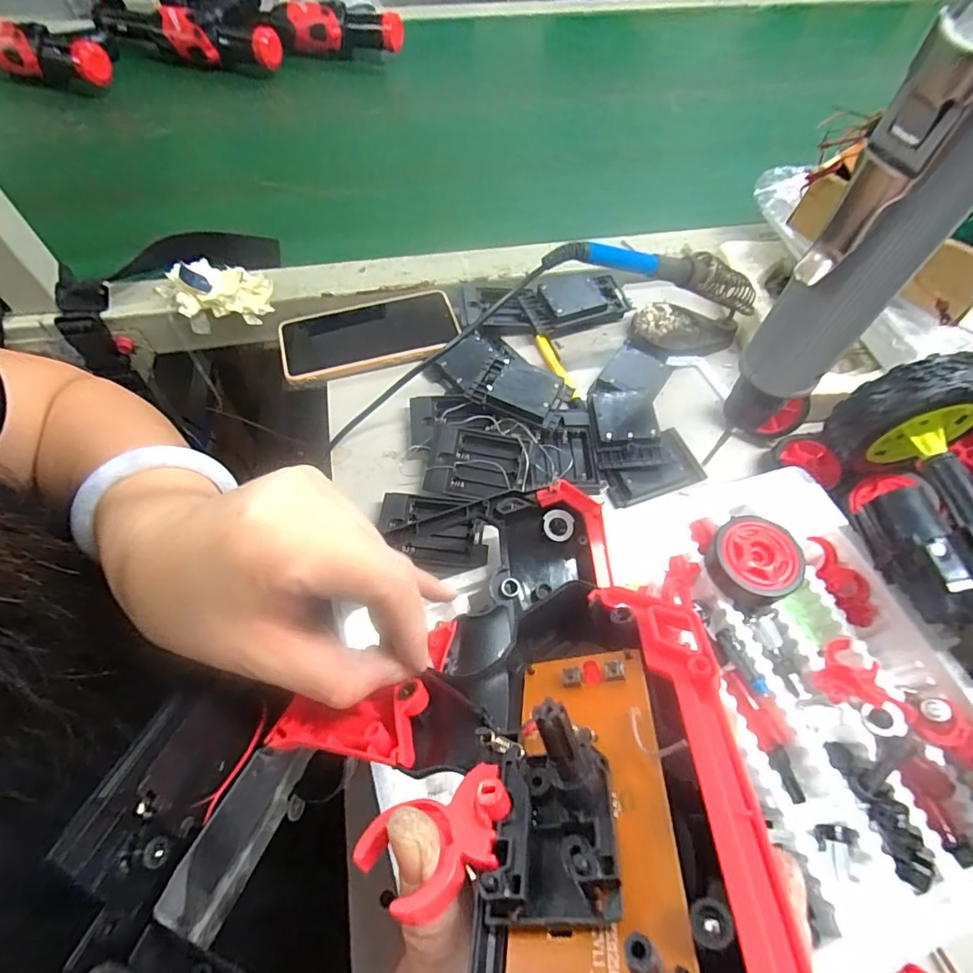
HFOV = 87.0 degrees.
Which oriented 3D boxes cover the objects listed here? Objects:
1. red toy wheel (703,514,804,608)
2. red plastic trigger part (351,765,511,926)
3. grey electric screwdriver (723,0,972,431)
[{"bbox_3d":[0.176,0.050,0.342,0.057,0.024,0.055,0,60,-1],"label":"red toy wheel"},{"bbox_3d":[-0.010,0.094,0.132,0.041,0.012,0.024,-28,29,-8],"label":"red plastic trigger part"},{"bbox_3d":[0.129,-0.081,0.169,0.028,0.181,0.034,-41,68,-21],"label":"grey electric screwdriver"}]

